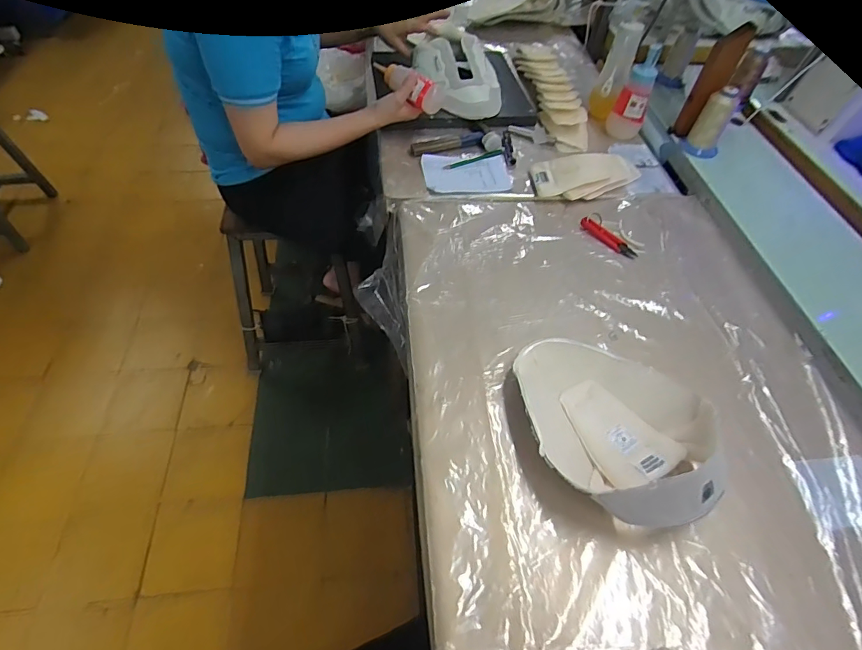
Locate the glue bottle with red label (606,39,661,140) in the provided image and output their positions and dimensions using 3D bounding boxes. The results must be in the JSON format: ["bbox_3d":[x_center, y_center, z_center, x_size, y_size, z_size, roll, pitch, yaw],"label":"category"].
[{"bbox_3d":[0.389,-0.434,0.918,0.064,0.150,0.063,19,52,9],"label":"glue bottle with red label"}]

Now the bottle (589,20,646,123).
[{"bbox_3d":[0.362,-0.497,0.958,0.057,0.173,0.068,16,52,6],"label":"bottle"}]

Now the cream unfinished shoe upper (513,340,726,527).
[{"bbox_3d":[0.200,0.098,0.534,0.188,0.083,0.246,-20,55,-19],"label":"cream unfinished shoe upper"}]

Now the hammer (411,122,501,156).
[{"bbox_3d":[0.048,-0.338,0.897,0.159,0.027,0.071,-21,56,-20],"label":"hammer"}]

